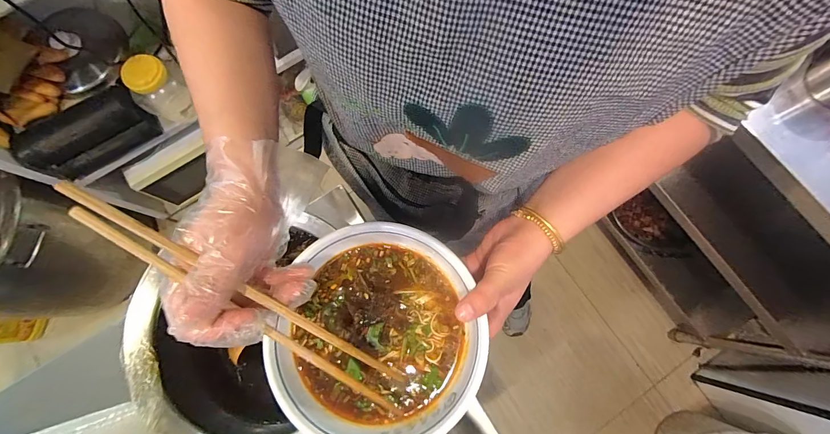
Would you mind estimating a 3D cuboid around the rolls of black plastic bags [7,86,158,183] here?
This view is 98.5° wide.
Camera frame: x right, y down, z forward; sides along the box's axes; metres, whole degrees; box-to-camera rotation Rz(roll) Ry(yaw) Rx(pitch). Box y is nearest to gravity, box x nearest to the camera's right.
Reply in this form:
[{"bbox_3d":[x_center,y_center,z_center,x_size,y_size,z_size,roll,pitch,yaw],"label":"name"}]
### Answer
[{"bbox_3d":[-0.838,-0.212,0.932,0.281,0.144,0.081,-42,76,-13],"label":"rolls of black plastic bags"}]

